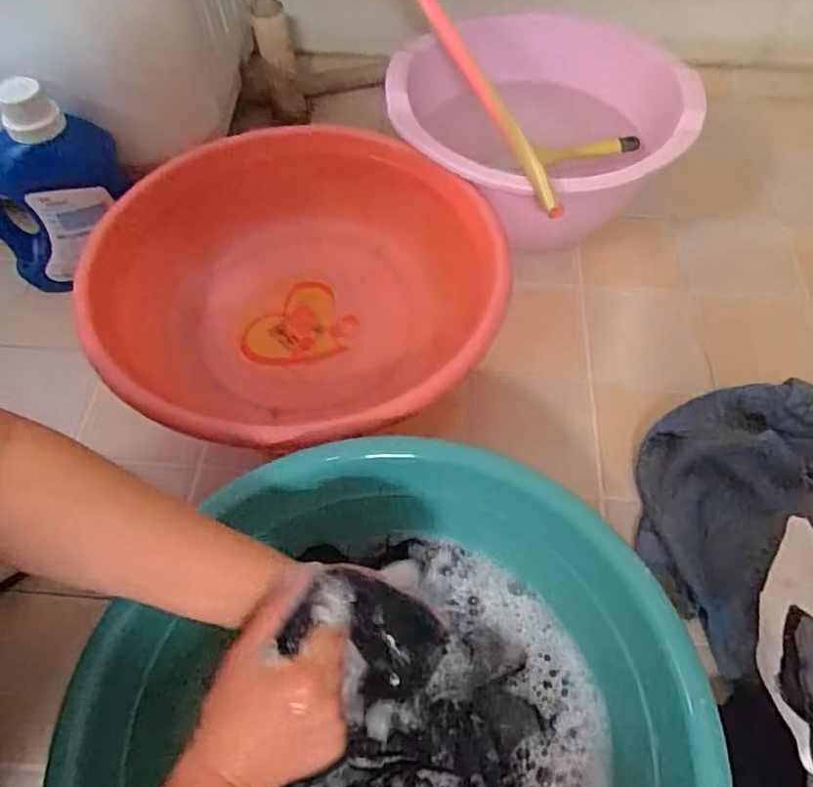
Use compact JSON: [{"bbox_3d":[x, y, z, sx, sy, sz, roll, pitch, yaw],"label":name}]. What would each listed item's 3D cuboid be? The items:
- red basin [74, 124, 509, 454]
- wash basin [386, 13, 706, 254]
[{"bbox_3d":[-0.115,-0.125,0.730,0.446,0.116,0.437,-41,65,-20],"label":"red basin"},{"bbox_3d":[0.167,-0.371,0.874,0.399,0.158,0.364,-1,58,2],"label":"wash basin"}]

